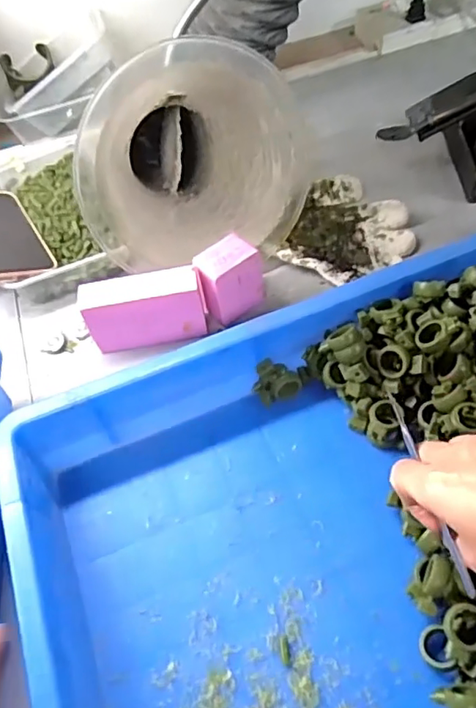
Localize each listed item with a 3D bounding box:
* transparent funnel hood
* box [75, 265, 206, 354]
[{"bbox_3d":[-0.050,-0.190,0.547,0.202,0.184,0.139,-15,54,-5],"label":"transparent funnel hood"},{"bbox_3d":[-0.086,-0.042,0.527,0.109,0.068,0.038,-11,54,-2],"label":"box"}]

